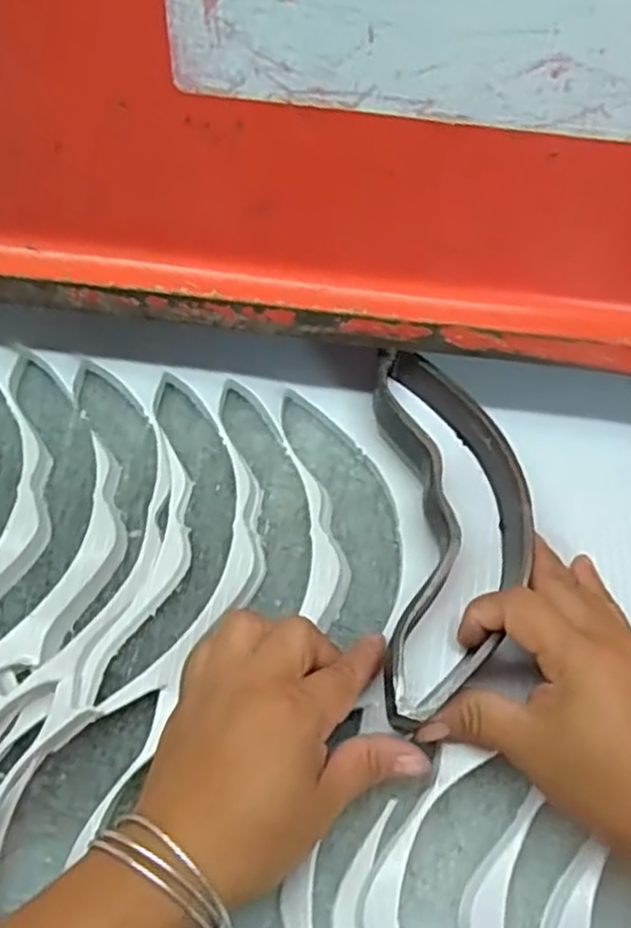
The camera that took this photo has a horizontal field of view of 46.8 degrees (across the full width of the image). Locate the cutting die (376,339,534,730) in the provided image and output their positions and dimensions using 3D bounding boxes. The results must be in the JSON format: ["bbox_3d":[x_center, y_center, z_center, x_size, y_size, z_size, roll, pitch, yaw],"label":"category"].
[{"bbox_3d":[0.069,0.030,0.382,0.079,0.032,0.207,6,59,-1],"label":"cutting die"}]

